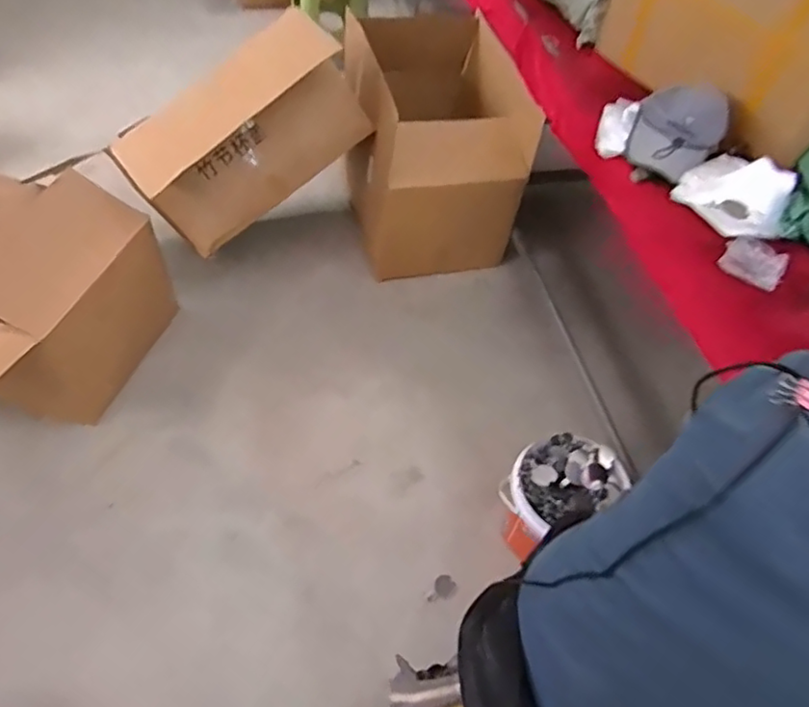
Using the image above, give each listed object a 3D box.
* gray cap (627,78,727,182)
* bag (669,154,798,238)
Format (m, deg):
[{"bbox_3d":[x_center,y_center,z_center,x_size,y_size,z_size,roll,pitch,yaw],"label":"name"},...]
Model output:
[{"bbox_3d":[0.568,-0.465,1.234,0.174,0.128,0.165,27,55,15],"label":"gray cap"},{"bbox_3d":[0.659,-0.314,1.173,0.191,0.070,0.206,-20,57,-19],"label":"bag"}]

